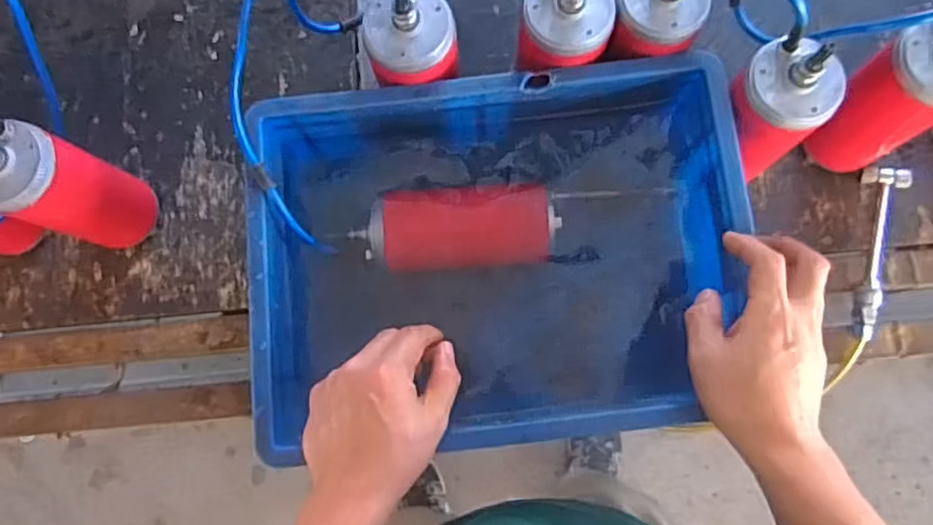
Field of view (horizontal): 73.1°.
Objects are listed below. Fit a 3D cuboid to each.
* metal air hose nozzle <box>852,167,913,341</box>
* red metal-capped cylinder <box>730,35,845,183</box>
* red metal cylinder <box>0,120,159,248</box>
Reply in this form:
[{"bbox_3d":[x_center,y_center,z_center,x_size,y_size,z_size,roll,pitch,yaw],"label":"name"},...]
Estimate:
[{"bbox_3d":[0.402,-0.012,0.625,0.036,0.024,0.174,16,82,5],"label":"metal air hose nozzle"},{"bbox_3d":[0.262,-0.128,0.565,0.080,0.197,0.064,7,82,3],"label":"red metal-capped cylinder"},{"bbox_3d":[-0.352,-0.062,0.576,0.074,0.189,0.075,18,81,6],"label":"red metal cylinder"}]

